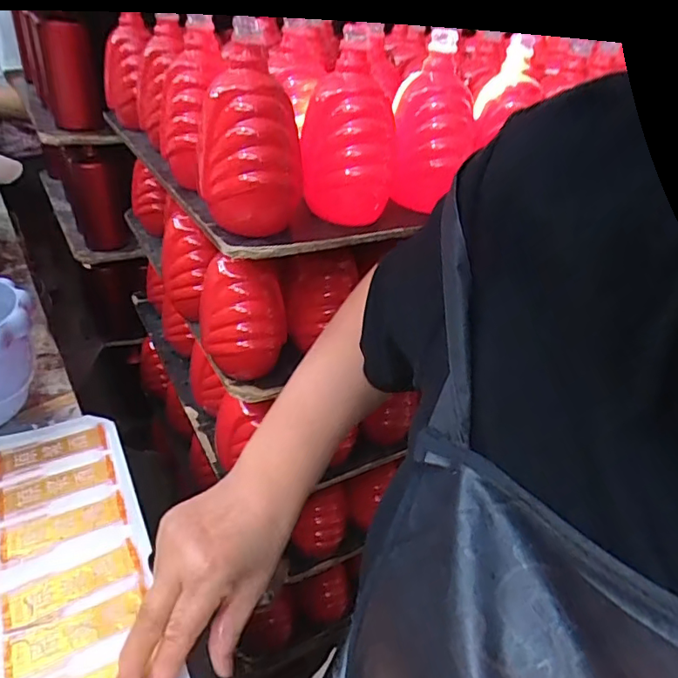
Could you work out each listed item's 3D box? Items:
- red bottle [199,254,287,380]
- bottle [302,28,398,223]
[{"bbox_3d":[-0.108,-0.035,0.593,0.088,0.137,0.097,-4,33,-14],"label":"red bottle"},{"bbox_3d":[0.009,-0.194,0.497,0.084,0.152,0.090,-1,33,-9],"label":"bottle"}]

